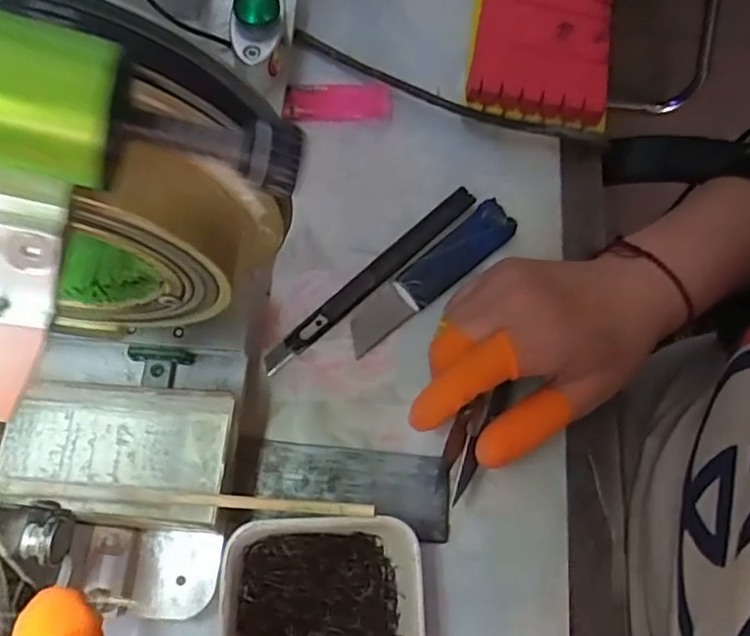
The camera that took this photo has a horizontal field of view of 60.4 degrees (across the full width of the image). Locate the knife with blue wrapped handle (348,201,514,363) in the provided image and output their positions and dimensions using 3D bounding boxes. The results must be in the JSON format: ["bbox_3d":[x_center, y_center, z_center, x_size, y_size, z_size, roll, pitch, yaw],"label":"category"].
[{"bbox_3d":[0.029,-0.022,0.330,0.106,0.006,0.023,-41,79,-16],"label":"knife with blue wrapped handle"}]

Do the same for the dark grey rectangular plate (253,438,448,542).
[{"bbox_3d":[-0.010,0.078,0.297,0.088,0.004,0.036,8,72,0],"label":"dark grey rectangular plate"}]

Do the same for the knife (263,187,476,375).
[{"bbox_3d":[-0.001,-0.021,0.329,0.138,0.005,0.011,-41,79,-16],"label":"knife"}]

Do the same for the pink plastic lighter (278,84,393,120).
[{"bbox_3d":[-0.021,-0.122,0.362,0.060,0.005,0.019,-4,72,-4],"label":"pink plastic lighter"}]

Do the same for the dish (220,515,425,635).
[{"bbox_3d":[-0.021,0.124,0.267,0.078,0.033,0.078,0,72,-5],"label":"dish"}]

